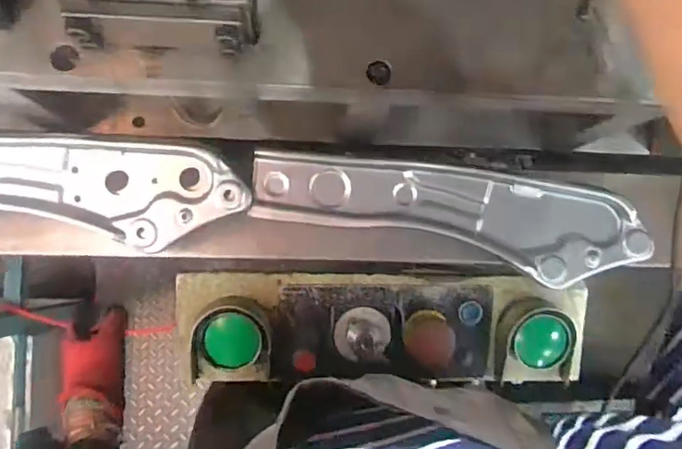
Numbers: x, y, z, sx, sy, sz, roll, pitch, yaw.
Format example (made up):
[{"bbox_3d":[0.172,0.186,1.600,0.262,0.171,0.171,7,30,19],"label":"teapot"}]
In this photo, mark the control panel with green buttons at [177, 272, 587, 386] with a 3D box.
[{"bbox_3d":[0.055,0.133,0.689,0.492,0.089,0.144,2,86,-5],"label":"control panel with green buttons"}]

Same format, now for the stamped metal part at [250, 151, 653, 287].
[{"bbox_3d":[0.122,-0.008,0.613,0.442,0.041,0.110,9,85,-4],"label":"stamped metal part"}]

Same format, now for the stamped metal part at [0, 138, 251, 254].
[{"bbox_3d":[-0.323,-0.036,0.586,0.439,0.045,0.113,3,86,-5],"label":"stamped metal part"}]

